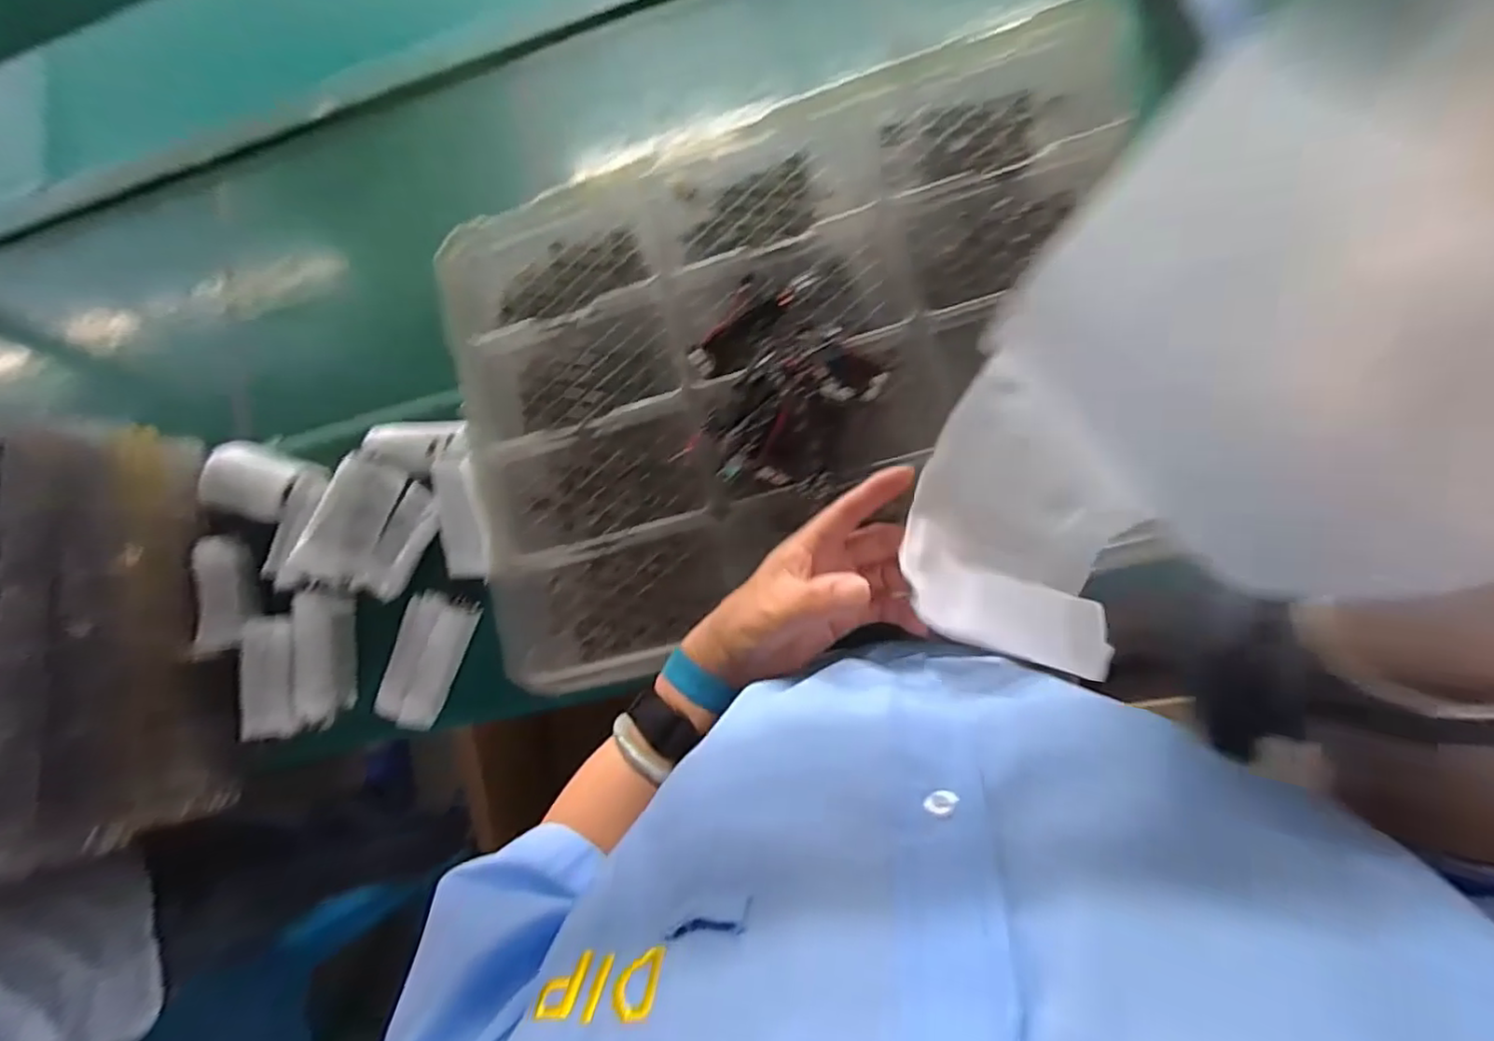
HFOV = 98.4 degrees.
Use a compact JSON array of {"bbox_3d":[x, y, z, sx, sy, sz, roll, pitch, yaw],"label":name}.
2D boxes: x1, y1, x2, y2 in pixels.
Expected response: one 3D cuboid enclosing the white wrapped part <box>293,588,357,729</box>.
[{"bbox_3d":[-0.442,0.143,0.679,0.050,0.033,0.134,-2,82,11],"label":"white wrapped part"}]

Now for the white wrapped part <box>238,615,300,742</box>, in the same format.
[{"bbox_3d":[-0.487,0.159,0.654,0.044,0.031,0.120,-7,81,10],"label":"white wrapped part"}]

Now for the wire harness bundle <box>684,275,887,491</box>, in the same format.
[{"bbox_3d":[0.018,-0.108,0.488,0.149,0.037,0.156,-1,82,11],"label":"wire harness bundle"}]

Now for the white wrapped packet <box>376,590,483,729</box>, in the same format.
[{"bbox_3d":[-0.325,0.135,0.651,0.062,0.043,0.131,19,87,13],"label":"white wrapped packet"}]

